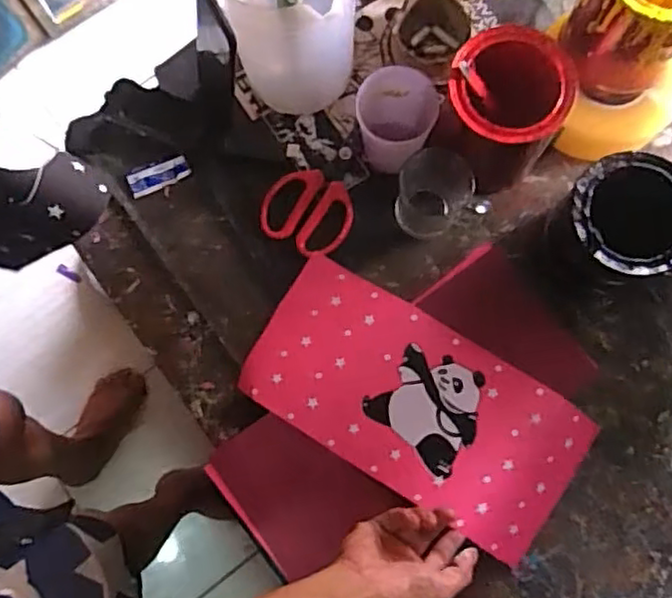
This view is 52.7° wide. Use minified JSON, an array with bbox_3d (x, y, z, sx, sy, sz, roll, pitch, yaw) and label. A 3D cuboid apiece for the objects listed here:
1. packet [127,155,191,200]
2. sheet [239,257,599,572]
[{"bbox_3d":[-0.191,-0.132,0.735,0.067,0.011,0.028,-20,80,-3],"label":"packet"},{"bbox_3d":[0.075,0.104,0.666,0.324,0.029,0.156,31,81,8],"label":"sheet"}]

